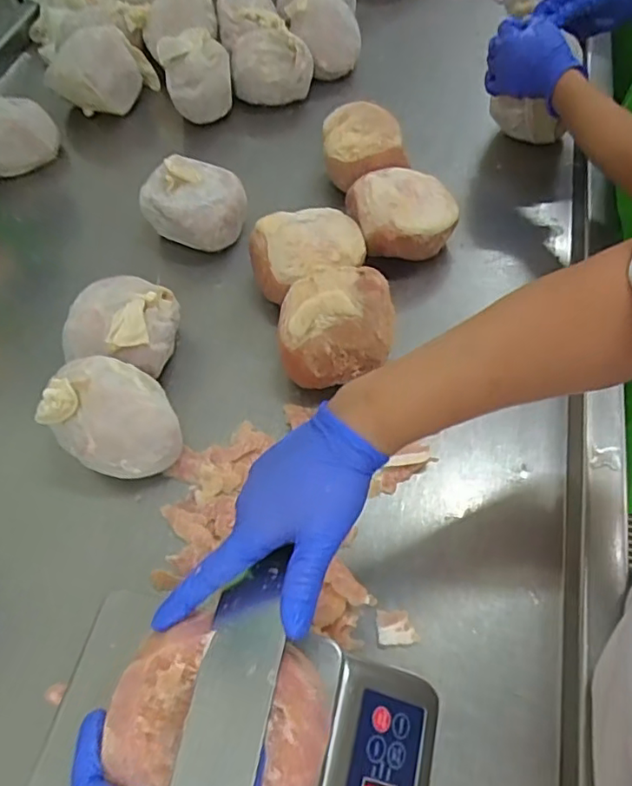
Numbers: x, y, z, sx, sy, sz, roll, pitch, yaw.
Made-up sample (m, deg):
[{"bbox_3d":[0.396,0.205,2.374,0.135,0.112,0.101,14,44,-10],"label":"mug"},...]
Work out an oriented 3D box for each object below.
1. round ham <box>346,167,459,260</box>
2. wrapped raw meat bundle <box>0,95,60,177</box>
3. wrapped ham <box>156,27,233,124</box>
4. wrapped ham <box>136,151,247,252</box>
[{"bbox_3d":[0.109,-0.227,0.738,0.136,0.080,0.122,2,58,6],"label":"round ham"},{"bbox_3d":[-0.485,-0.419,0.893,0.136,0.128,0.068,-23,59,-10],"label":"wrapped raw meat bundle"},{"bbox_3d":[-0.190,-0.516,0.954,0.110,0.100,0.115,-15,58,-5],"label":"wrapped ham"},{"bbox_3d":[-0.159,-0.250,0.796,0.133,0.100,0.105,29,64,21],"label":"wrapped ham"}]

